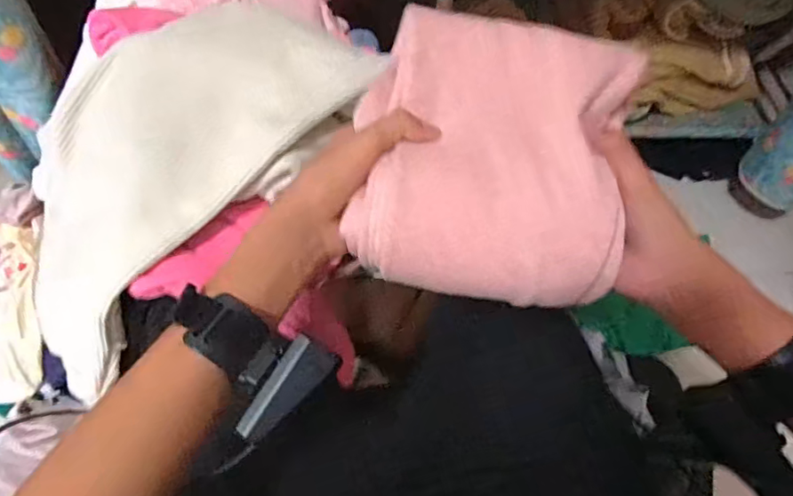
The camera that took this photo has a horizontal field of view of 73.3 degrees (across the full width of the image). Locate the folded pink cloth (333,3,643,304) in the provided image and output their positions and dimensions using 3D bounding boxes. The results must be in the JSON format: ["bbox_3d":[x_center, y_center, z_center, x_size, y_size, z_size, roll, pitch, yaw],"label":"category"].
[{"bbox_3d":[0.057,-0.064,0.352,0.184,0.052,0.190,7,70,7],"label":"folded pink cloth"}]

